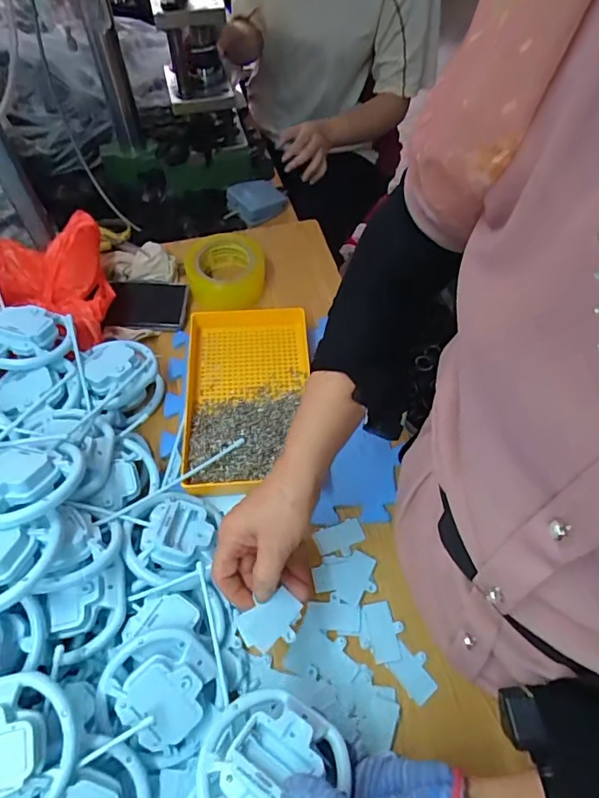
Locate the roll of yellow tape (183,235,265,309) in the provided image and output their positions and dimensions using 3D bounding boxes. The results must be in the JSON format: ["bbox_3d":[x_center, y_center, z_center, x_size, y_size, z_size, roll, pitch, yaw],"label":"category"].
[{"bbox_3d":[-0.105,-0.182,0.706,0.105,0.050,0.090,-11,58,-8],"label":"roll of yellow tape"}]

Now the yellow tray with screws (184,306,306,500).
[{"bbox_3d":[-0.057,-0.005,0.594,0.144,0.034,0.242,-4,57,-4],"label":"yellow tray with screws"}]

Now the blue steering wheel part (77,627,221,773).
[{"bbox_3d":[-0.112,0.239,0.404,0.096,0.047,0.093,2,57,0],"label":"blue steering wheel part"}]

